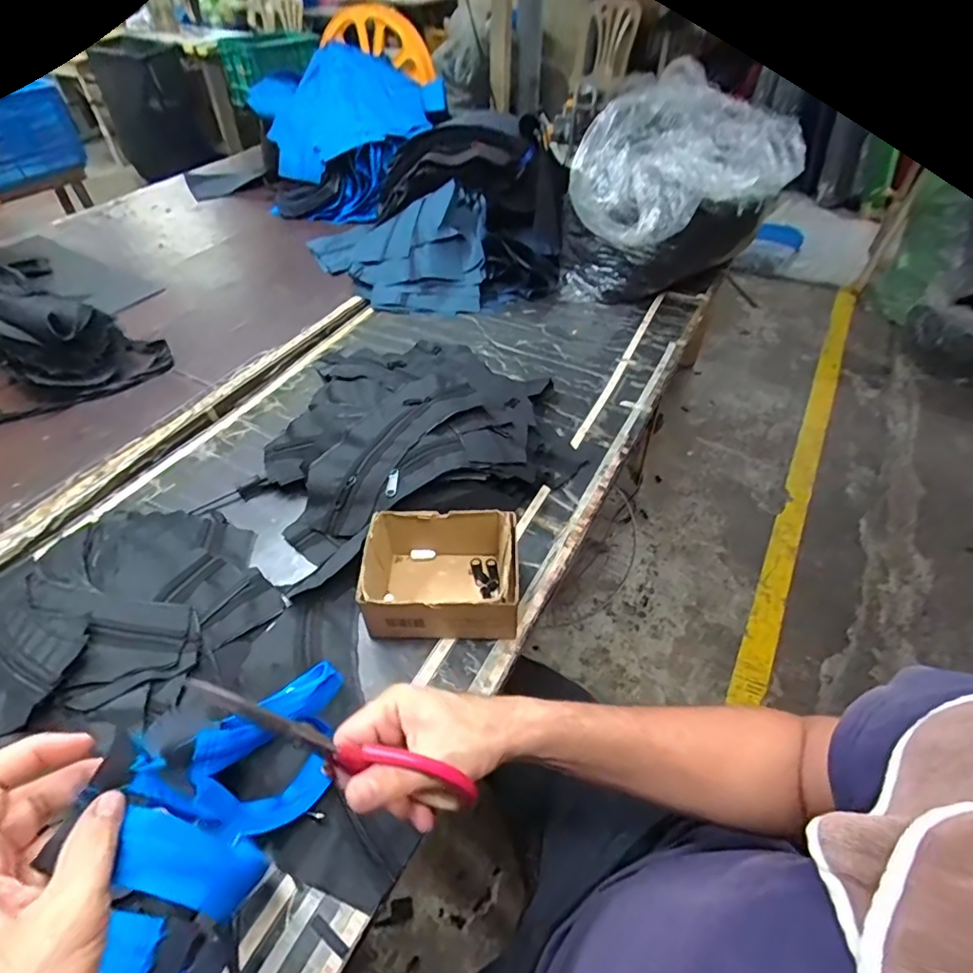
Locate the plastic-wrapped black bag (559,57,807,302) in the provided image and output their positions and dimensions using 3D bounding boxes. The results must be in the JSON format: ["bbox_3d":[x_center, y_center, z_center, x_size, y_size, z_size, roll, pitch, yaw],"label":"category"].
[{"bbox_3d":[0.324,-0.513,0.993,0.338,0.332,0.223,11,49,8],"label":"plastic-wrapped black bag"}]

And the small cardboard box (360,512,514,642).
[{"bbox_3d":[-0.050,0.097,0.594,0.163,0.083,0.120,1,48,0],"label":"small cardboard box"}]

